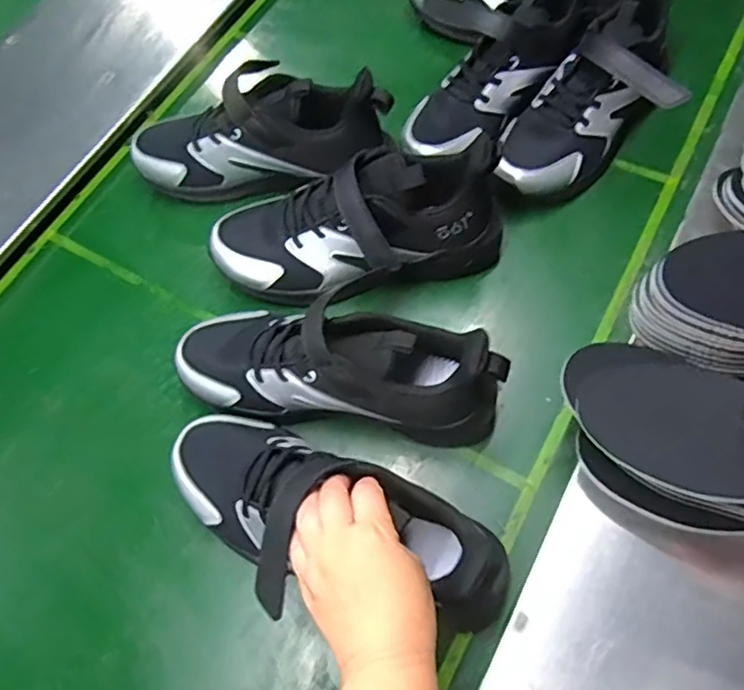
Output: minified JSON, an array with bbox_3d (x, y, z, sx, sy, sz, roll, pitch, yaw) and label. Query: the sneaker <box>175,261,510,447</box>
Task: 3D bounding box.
[{"bbox_3d":[-0.032,0.012,0.486,0.256,0.123,0.103,7,66,8],"label":"sneaker"}]

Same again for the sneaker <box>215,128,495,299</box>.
[{"bbox_3d":[-0.014,-0.095,0.522,0.263,0.108,0.095,-6,64,2],"label":"sneaker"}]

